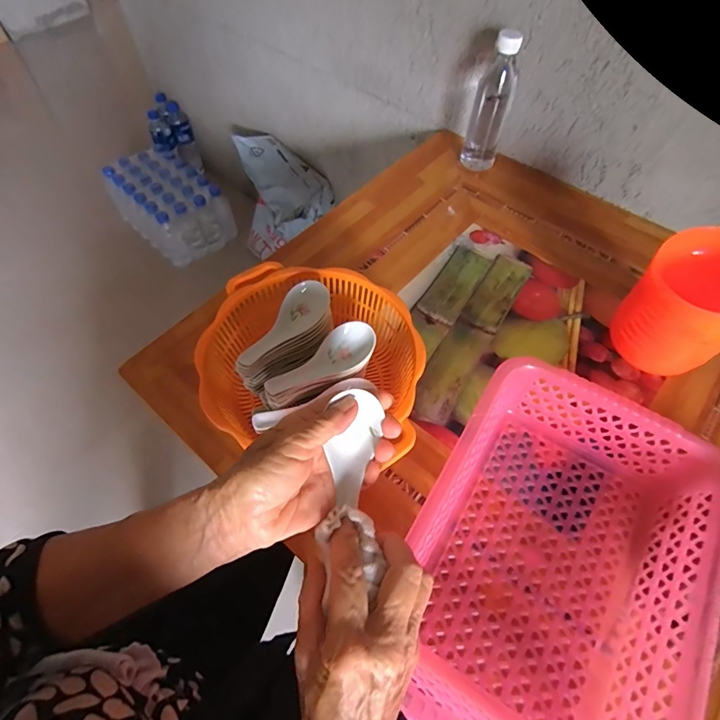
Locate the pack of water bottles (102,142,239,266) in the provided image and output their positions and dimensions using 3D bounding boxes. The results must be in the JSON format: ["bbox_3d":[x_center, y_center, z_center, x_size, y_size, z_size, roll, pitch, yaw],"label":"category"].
[{"bbox_3d":[-0.572,-0.467,1.260,0.348,0.190,0.232,39,66,20],"label":"pack of water bottles"}]

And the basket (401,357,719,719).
[{"bbox_3d":[0.159,0.167,0.349,0.211,0.078,0.299,29,63,16],"label":"basket"}]

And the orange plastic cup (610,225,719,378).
[{"bbox_3d":[0.334,-0.047,0.434,0.096,0.150,0.107,-33,64,-18],"label":"orange plastic cup"}]

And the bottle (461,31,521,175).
[{"bbox_3d":[0.199,-0.389,0.626,0.054,0.181,0.054,8,59,5],"label":"bottle"}]

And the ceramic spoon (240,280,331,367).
[{"bbox_3d":[-0.075,-0.035,0.413,0.040,0.025,0.120,27,63,14],"label":"ceramic spoon"}]

